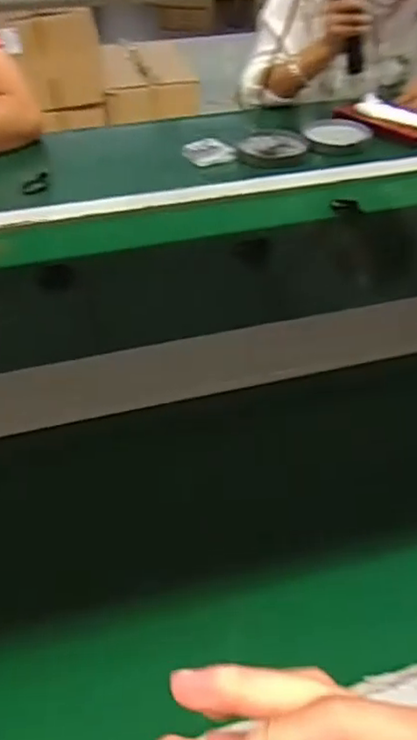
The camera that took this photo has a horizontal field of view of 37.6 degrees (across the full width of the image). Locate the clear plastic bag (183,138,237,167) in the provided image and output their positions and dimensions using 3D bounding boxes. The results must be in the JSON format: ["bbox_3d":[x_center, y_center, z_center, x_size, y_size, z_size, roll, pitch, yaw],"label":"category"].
[{"bbox_3d":[-0.002,-0.368,1.032,0.079,0.017,0.111,-16,45,-17],"label":"clear plastic bag"}]

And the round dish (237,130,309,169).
[{"bbox_3d":[0.115,-0.383,1.048,0.134,0.022,0.123,-9,46,9],"label":"round dish"}]

